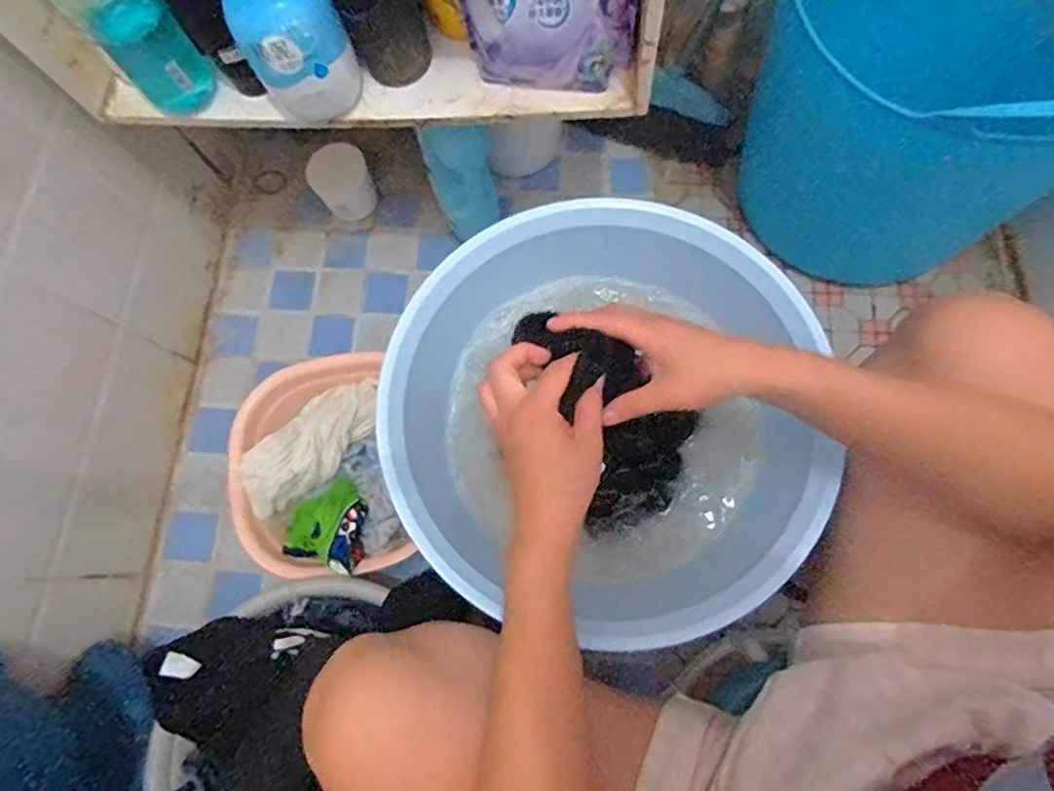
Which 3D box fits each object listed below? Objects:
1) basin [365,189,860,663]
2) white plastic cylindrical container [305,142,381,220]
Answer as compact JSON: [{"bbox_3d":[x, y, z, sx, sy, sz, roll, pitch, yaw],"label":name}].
[{"bbox_3d":[0.073,0.023,0.524,0.386,0.117,0.367,-1,75,5],"label":"basin"},{"bbox_3d":[-0.284,-0.327,0.869,0.091,0.088,0.077,-22,74,-1],"label":"white plastic cylindrical container"}]

